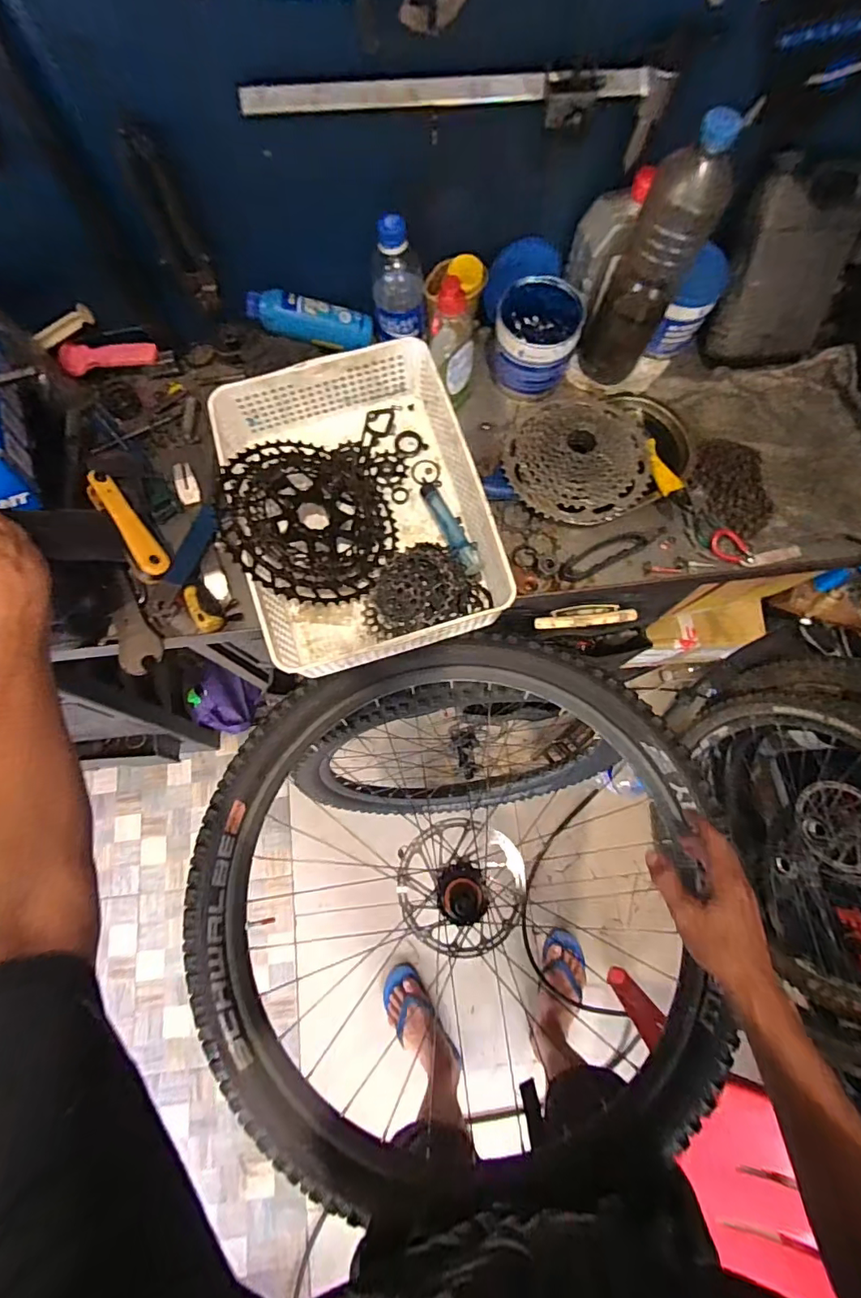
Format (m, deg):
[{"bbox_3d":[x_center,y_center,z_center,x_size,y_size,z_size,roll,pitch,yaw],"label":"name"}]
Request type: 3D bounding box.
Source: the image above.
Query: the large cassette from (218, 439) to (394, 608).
[{"bbox_3d":[-0.126,-0.142,0.551,0.184,0.032,0.191,-9,75,-32],"label":"large cassette"}]

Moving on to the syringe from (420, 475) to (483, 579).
[{"bbox_3d":[0.024,-0.142,0.581,0.028,0.017,0.128,-24,76,-6],"label":"syringe"}]

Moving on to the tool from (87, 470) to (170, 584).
[{"bbox_3d":[-0.345,-0.139,0.572,0.041,0.027,0.129,-31,94,-8],"label":"tool"}]

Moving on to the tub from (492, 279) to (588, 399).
[{"bbox_3d":[0.135,-0.390,0.644,0.100,0.093,0.102,18,76,5],"label":"tub"}]

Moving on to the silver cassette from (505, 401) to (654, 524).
[{"bbox_3d":[0.179,-0.236,0.617,0.174,0.053,0.176,-4,75,-1],"label":"silver cassette"}]

